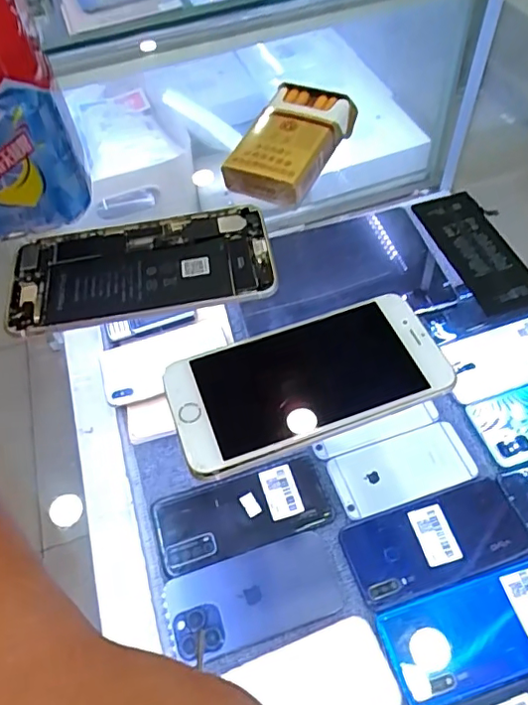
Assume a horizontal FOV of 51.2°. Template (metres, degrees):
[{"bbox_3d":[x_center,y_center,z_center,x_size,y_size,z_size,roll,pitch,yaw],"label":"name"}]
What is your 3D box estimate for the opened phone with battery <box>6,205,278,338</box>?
[{"bbox_3d":[-0.074,-0.052,0.333,0.155,0.008,0.078,-10,54,-2],"label":"opened phone with battery"}]

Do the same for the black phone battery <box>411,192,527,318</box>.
[{"bbox_3d":[0.125,-0.060,0.323,0.038,0.007,0.093,-17,56,-1],"label":"black phone battery"}]

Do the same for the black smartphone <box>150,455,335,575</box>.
[{"bbox_3d":[-0.021,0.151,0.523,0.163,0.009,0.075,-15,55,-6],"label":"black smartphone"}]

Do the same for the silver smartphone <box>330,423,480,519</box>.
[{"bbox_3d":[0.134,0.113,0.537,0.135,0.005,0.066,-17,55,-6],"label":"silver smartphone"}]

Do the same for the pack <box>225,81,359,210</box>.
[{"bbox_3d":[0.017,-0.142,0.373,0.058,0.028,0.096,20,58,19],"label":"pack"}]

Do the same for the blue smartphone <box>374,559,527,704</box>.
[{"bbox_3d":[0.180,0.227,0.452,0.162,0.005,0.076,-16,55,-6],"label":"blue smartphone"}]

